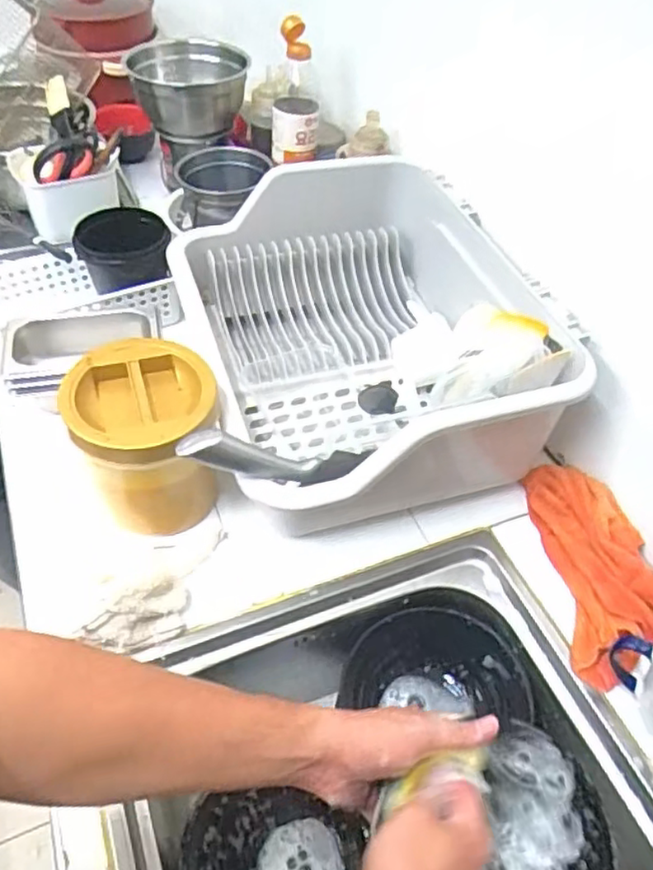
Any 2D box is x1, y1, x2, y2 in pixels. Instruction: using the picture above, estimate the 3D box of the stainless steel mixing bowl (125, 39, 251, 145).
[{"bbox_3d":[-0.213,-0.518,1.005,0.185,0.101,0.184,1,50,-3],"label":"stainless steel mixing bowl"}]

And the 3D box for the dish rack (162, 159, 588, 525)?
[{"bbox_3d":[0.038,-0.104,0.738,0.391,0.191,0.433,-6,50,-9],"label":"dish rack"}]

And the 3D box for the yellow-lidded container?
[{"bbox_3d":[-0.172,0.013,0.651,0.131,0.167,0.136,-5,50,-8],"label":"yellow-lidded container"}]

